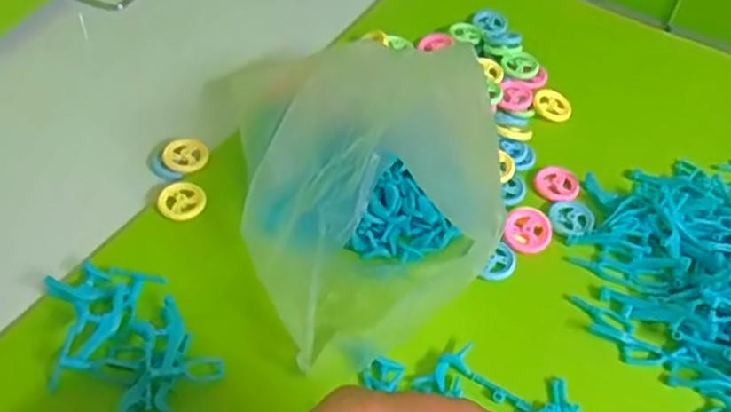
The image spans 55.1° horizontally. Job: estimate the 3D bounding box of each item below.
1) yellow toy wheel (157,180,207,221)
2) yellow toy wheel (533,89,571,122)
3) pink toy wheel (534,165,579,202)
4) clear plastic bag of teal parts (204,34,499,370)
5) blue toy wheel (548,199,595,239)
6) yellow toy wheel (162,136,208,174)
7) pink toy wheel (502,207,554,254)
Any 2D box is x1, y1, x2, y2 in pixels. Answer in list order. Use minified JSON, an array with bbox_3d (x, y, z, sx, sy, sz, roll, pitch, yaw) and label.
[{"bbox_3d":[-0.115,-0.005,0.439,0.029,0.005,0.033,-29,58,-21],"label":"yellow toy wheel"},{"bbox_3d":[0.137,-0.073,0.509,0.027,0.004,0.029,20,55,14],"label":"yellow toy wheel"},{"bbox_3d":[0.127,-0.015,0.464,0.029,0.004,0.028,0,52,0],"label":"pink toy wheel"},{"bbox_3d":[-0.005,0.003,0.378,0.111,0.106,0.121,-17,52,-21],"label":"clear plastic bag of teal parts"},{"bbox_3d":[0.131,0.007,0.445,0.028,0.004,0.030,0,52,0],"label":"blue toy wheel"},{"bbox_3d":[-0.118,-0.035,0.461,0.026,0.008,0.028,0,52,0],"label":"yellow toy wheel"},{"bbox_3d":[0.102,0.016,0.439,0.028,0.004,0.034,26,65,3],"label":"pink toy wheel"}]

